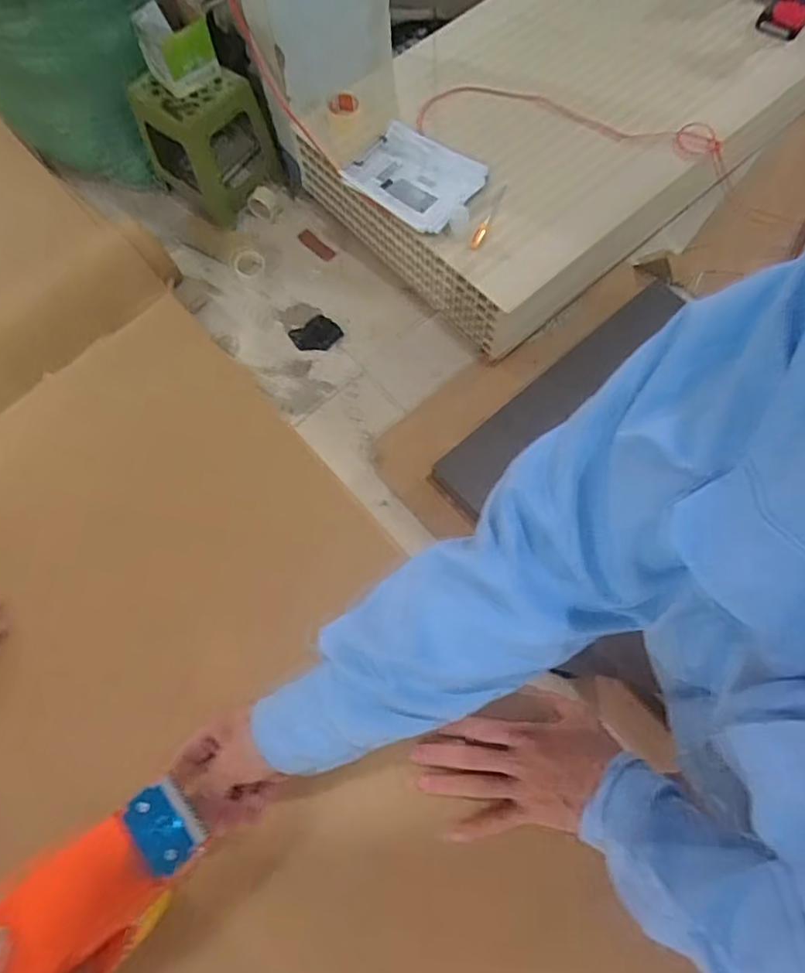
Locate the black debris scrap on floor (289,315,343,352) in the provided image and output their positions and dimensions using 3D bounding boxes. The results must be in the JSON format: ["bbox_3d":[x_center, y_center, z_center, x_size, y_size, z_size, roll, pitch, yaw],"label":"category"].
[{"bbox_3d":[-0.239,-0.427,1.699,0.130,0.014,0.103,-31,71,-9],"label":"black debris scrap on floor"}]

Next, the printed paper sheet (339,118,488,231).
[{"bbox_3d":[0.035,-0.812,1.571,0.328,0.042,0.276,33,74,14],"label":"printed paper sheet"}]

